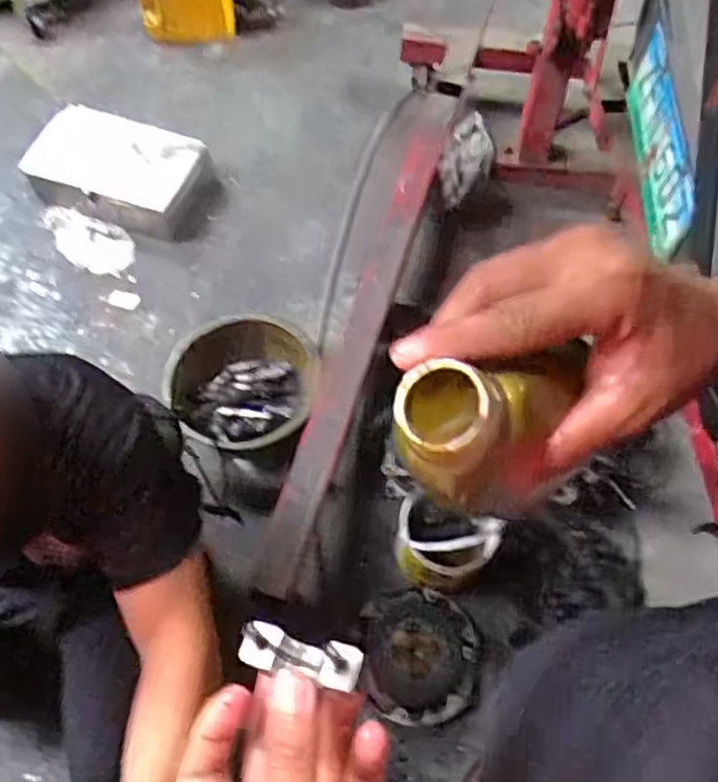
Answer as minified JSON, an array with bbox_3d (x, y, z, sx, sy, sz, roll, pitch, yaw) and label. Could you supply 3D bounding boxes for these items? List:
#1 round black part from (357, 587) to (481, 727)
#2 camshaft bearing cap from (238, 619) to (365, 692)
[{"bbox_3d":[0.119,0.510,1.397,0.227,0.060,0.239,0,63,0],"label":"round black part"},{"bbox_3d":[-0.024,0.108,0.296,0.050,0.025,0.017,5,61,21],"label":"camshaft bearing cap"}]

